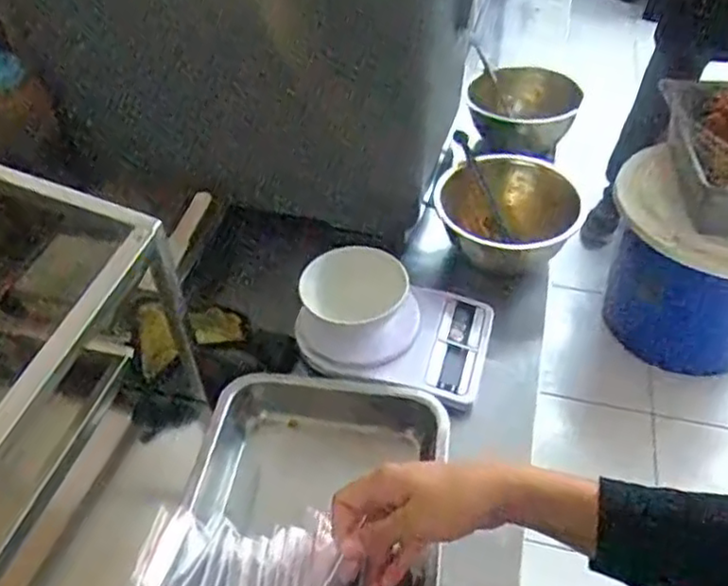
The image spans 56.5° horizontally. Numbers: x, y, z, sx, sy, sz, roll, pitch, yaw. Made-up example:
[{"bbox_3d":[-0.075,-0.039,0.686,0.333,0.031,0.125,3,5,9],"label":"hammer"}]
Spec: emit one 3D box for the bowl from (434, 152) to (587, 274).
[{"bbox_3d":[0.167,-0.081,0.795,0.162,0.091,0.162,0,44,0],"label":"bowl"}]

